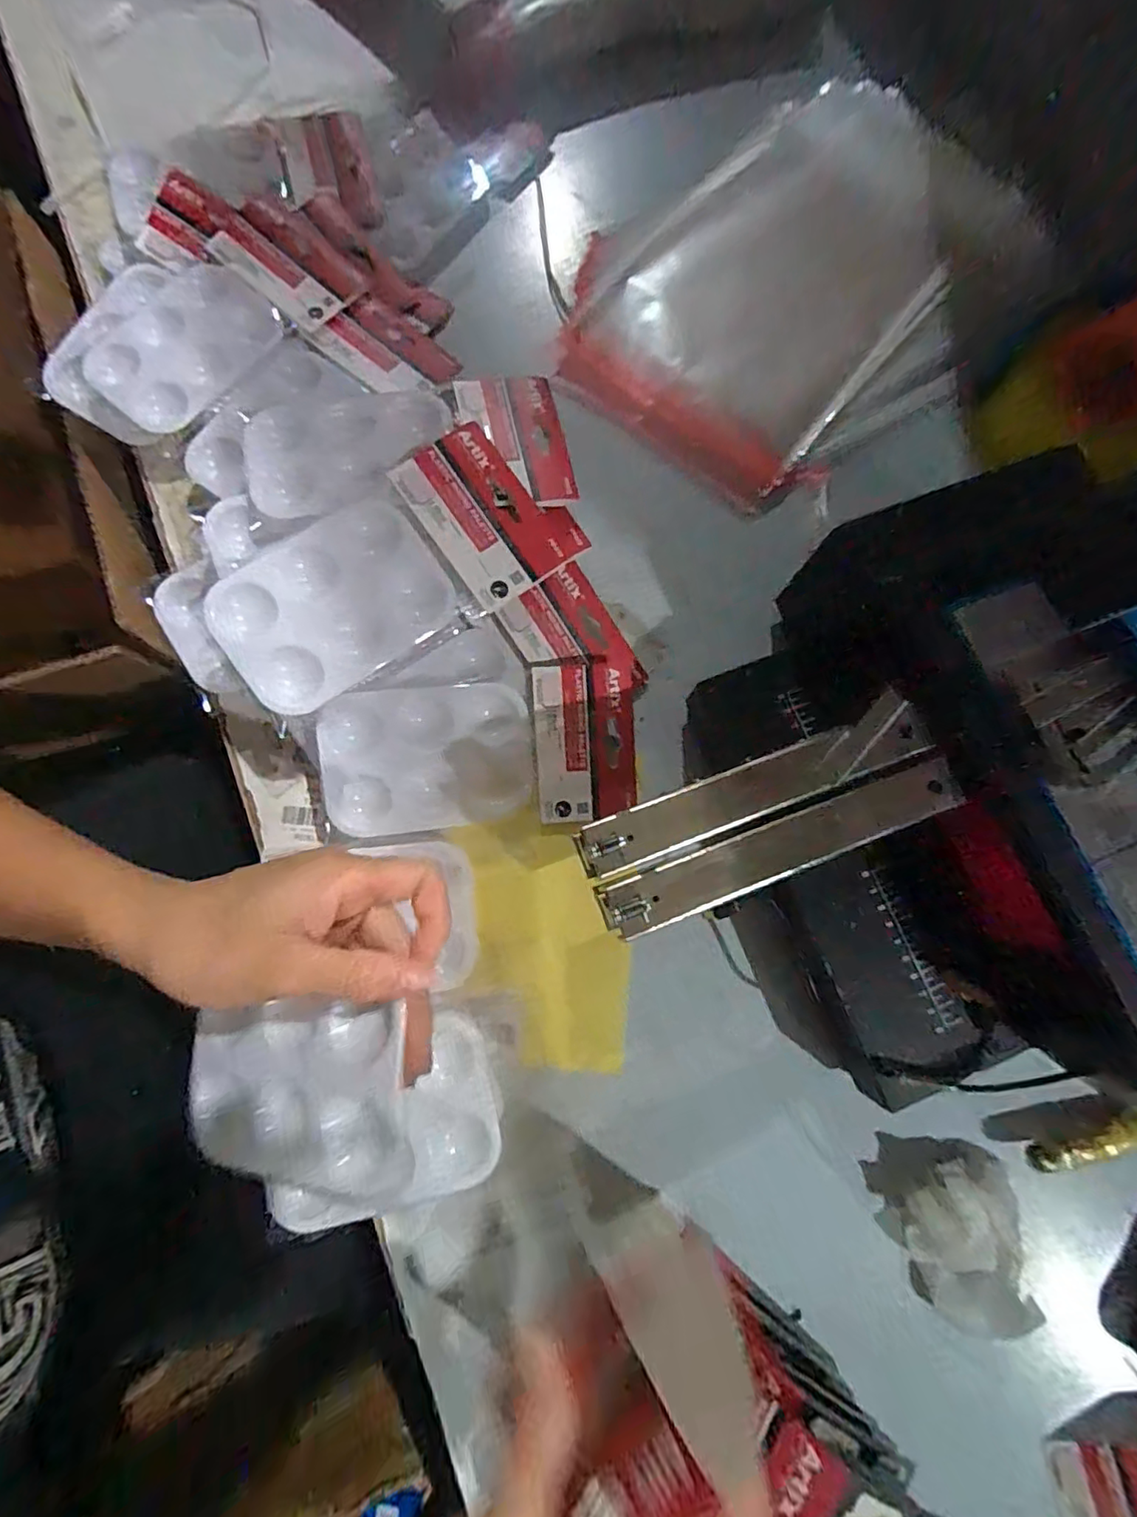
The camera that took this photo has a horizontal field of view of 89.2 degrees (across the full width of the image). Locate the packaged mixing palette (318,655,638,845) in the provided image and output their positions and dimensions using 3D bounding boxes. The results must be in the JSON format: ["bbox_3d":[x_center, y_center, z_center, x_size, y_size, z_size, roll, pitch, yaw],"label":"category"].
[{"bbox_3d":[-0.052,-0.001,0.359,0.188,0.010,0.099,-9,97,-11],"label":"packaged mixing palette"}]

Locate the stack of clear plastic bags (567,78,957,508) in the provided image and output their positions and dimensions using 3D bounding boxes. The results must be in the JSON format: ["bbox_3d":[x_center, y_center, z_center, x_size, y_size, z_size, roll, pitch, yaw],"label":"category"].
[{"bbox_3d":[0.177,-0.365,0.455,0.352,0.015,0.260,-40,83,-7],"label":"stack of clear plastic bags"}]

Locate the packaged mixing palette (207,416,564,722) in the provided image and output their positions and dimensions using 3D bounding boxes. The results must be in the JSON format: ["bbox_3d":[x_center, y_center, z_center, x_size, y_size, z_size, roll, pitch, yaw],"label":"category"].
[{"bbox_3d":[-0.106,-0.107,0.338,0.192,0.016,0.096,-33,94,-11],"label":"packaged mixing palette"}]

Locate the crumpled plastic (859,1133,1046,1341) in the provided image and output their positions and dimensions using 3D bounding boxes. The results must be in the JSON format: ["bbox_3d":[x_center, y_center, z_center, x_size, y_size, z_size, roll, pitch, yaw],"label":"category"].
[{"bbox_3d":[0.219,0.271,0.324,0.078,0.032,0.089,2,80,0],"label":"crumpled plastic"}]

